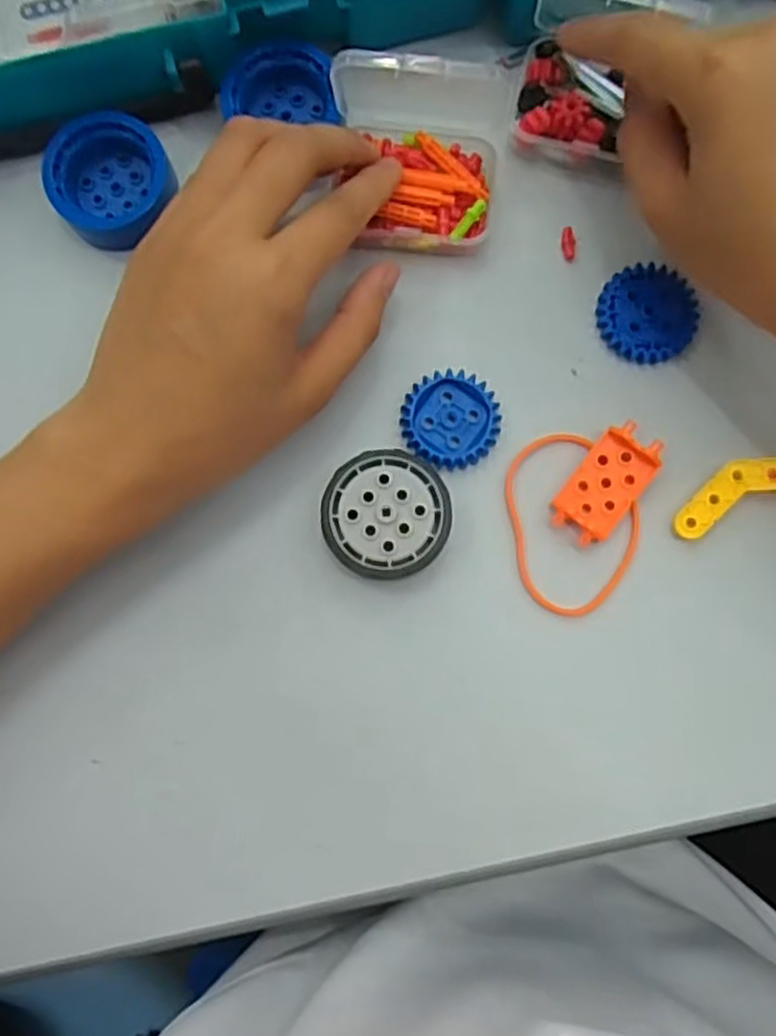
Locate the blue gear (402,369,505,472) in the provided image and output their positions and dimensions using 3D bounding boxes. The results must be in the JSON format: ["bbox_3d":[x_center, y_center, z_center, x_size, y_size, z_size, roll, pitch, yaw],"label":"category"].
[{"bbox_3d":[0.025,-0.040,0.299,0.038,0.006,0.038,6,86,0],"label":"blue gear"}]

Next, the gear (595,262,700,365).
[{"bbox_3d":[0.105,-0.082,0.302,0.039,0.009,0.038,0,86,0],"label":"gear"}]

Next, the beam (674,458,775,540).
[{"bbox_3d":[0.138,-0.012,0.290,0.058,0.004,0.020,-25,82,10],"label":"beam"}]

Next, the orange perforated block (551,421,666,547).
[{"bbox_3d":[0.086,-0.013,0.293,0.025,0.012,0.047,36,87,2],"label":"orange perforated block"}]

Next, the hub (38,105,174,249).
[{"bbox_3d":[-0.113,-0.138,0.306,0.048,0.023,0.044,0,86,0],"label":"hub"}]

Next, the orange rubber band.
[{"bbox_3d":[0.074,0.002,0.295,0.048,0.006,0.069,-10,86,1],"label":"orange rubber band"}]

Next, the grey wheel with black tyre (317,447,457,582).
[{"bbox_3d":[-0.001,-0.001,0.291,0.048,0.017,0.048,0,86,0],"label":"grey wheel with black tyre"}]

